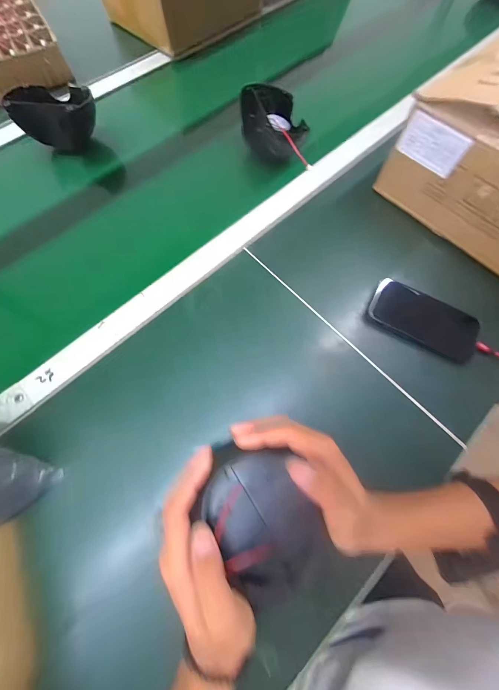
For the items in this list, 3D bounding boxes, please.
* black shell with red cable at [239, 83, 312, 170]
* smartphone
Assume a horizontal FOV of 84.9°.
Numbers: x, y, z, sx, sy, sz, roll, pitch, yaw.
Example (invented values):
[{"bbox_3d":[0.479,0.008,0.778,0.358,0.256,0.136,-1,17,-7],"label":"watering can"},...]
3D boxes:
[{"bbox_3d":[0.041,-0.352,0.447,0.107,0.058,0.127,-3,71,-2],"label":"black shell with red cable"},{"bbox_3d":[0.241,-0.036,0.381,0.141,0.012,0.062,30,100,15],"label":"smartphone"}]

